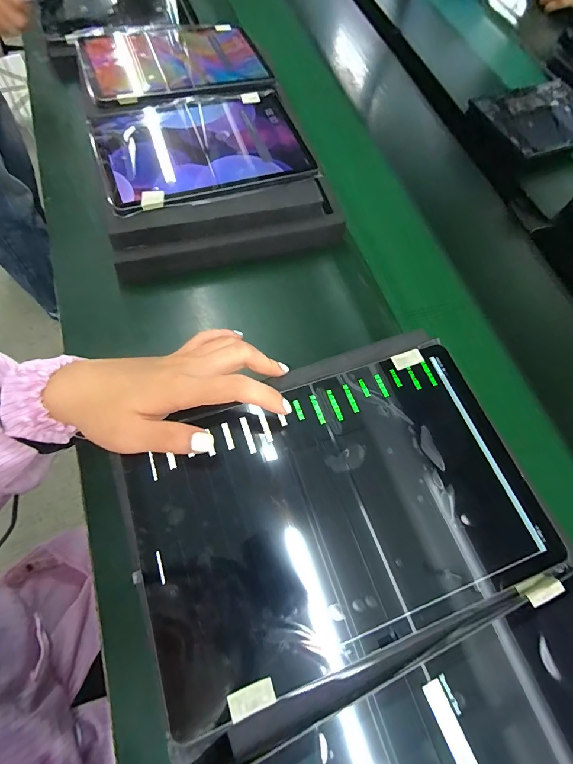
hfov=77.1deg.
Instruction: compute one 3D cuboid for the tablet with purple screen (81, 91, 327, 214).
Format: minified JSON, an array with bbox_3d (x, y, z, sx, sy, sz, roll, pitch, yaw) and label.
[{"bbox_3d":[-0.105,-0.301,0.459,0.259,0.010,0.171,-19,73,-13],"label":"tablet with purple screen"}]

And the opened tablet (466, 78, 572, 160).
[{"bbox_3d":[0.477,-0.480,0.658,0.279,0.019,0.159,-25,75,-17],"label":"opened tablet"}]

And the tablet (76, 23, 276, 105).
[{"bbox_3d":[-0.161,-0.469,0.523,0.251,0.011,0.179,-15,70,-12],"label":"tablet"}]

